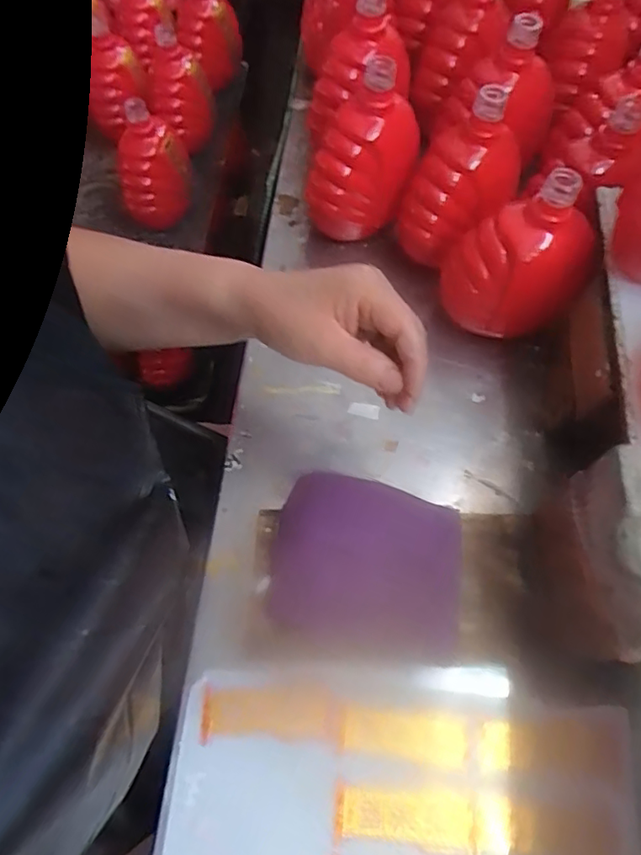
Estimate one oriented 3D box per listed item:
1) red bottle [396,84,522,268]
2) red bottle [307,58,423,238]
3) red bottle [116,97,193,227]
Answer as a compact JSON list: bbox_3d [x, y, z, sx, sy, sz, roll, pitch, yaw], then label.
[{"bbox_3d":[0.137,-0.237,0.542,0.093,0.147,0.090,22,66,8],"label":"red bottle"},{"bbox_3d":[0.043,-0.271,0.558,0.097,0.148,0.105,13,65,4],"label":"red bottle"},{"bbox_3d":[-0.224,-0.348,0.752,0.096,0.136,0.079,-15,66,-6],"label":"red bottle"}]

